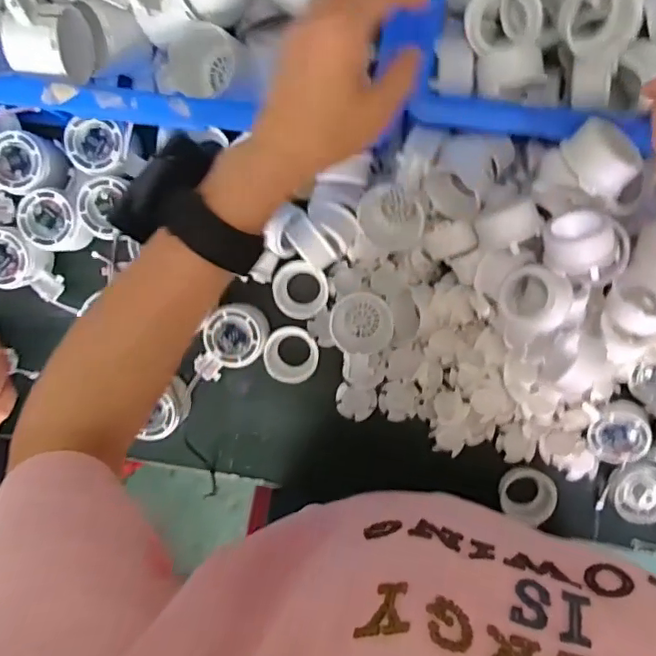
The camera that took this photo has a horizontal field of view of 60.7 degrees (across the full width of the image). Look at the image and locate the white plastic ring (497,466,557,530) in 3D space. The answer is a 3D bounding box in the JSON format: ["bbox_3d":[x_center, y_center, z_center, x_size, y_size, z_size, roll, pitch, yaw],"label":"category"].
[{"bbox_3d":[0.203,0.170,0.570,0.052,0.024,0.051,0,98,3],"label":"white plastic ring"}]

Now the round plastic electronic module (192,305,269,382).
[{"bbox_3d":[-0.094,0.018,0.551,0.054,0.032,0.080,30,98,-1],"label":"round plastic electronic module"}]

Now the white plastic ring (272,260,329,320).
[{"bbox_3d":[-0.026,-0.039,0.563,0.053,0.033,0.055,0,98,3],"label":"white plastic ring"}]

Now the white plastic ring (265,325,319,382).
[{"bbox_3d":[-0.036,0.027,0.571,0.052,0.027,0.058,2,98,3],"label":"white plastic ring"}]

